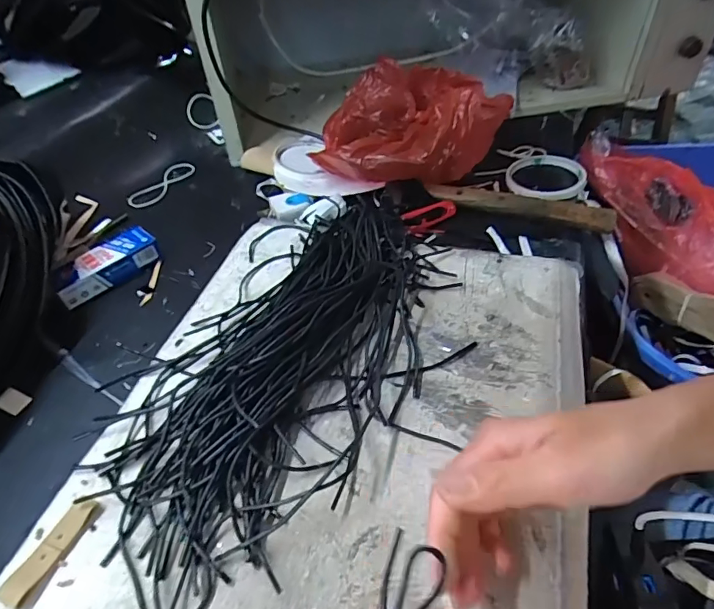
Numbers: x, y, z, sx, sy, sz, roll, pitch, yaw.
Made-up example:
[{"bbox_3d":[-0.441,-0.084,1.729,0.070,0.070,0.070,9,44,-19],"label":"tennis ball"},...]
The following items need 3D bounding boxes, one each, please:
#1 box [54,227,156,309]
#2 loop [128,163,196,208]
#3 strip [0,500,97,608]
[{"bbox_3d":[-0.251,-0.041,0.484,0.041,0.026,0.100,33,56,31],"label":"box"},{"bbox_3d":[-0.244,-0.151,0.613,0.037,0.007,0.100,22,50,12],"label":"loop"},{"bbox_3d":[-0.173,0.137,0.273,0.014,0.005,0.058,27,48,4],"label":"strip"}]

